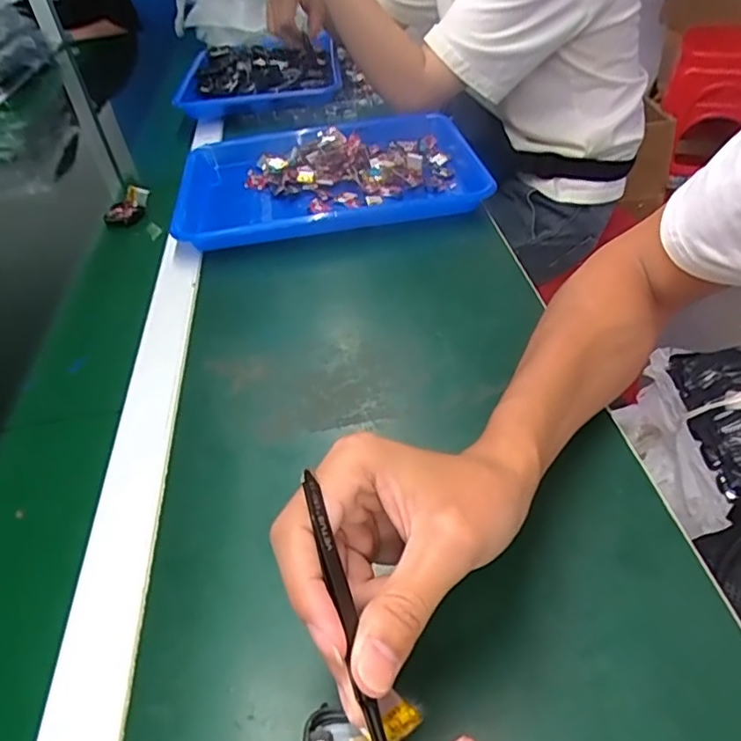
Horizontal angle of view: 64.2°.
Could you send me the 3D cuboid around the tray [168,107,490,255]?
[{"bbox_3d":[-0.047,-0.227,0.689,0.348,0.039,0.258,-11,42,-3],"label":"tray"}]

